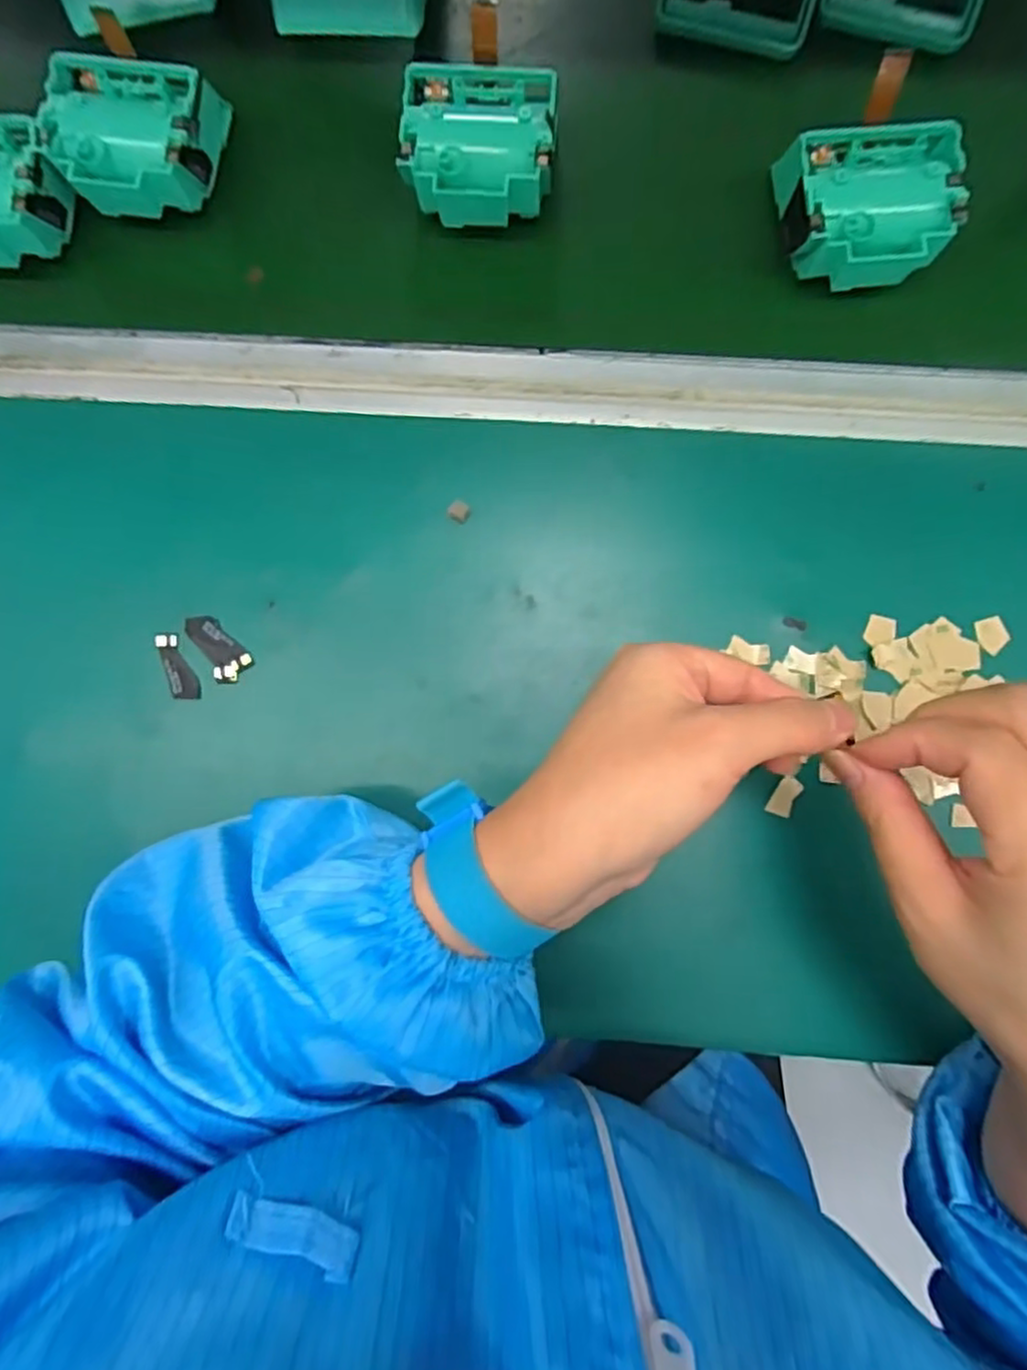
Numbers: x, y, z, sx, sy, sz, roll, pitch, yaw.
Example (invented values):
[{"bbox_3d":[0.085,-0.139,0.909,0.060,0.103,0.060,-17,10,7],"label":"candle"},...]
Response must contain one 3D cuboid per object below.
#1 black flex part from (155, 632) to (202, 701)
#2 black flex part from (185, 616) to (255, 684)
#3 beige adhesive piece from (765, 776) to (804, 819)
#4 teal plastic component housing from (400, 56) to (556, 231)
[{"bbox_3d":[-0.169,-0.009,0.348,0.015,0.004,0.036,-20,85,2],"label":"black flex part"},{"bbox_3d":[-0.151,-0.019,0.347,0.039,0.004,0.020,44,90,5],"label":"black flex part"},{"bbox_3d":[0.132,0.054,0.334,0.011,0.004,0.020,29,88,5],"label":"beige adhesive piece"},{"bbox_3d":[-0.016,-0.269,0.351,0.074,0.038,0.069,4,86,4],"label":"teal plastic component housing"}]

